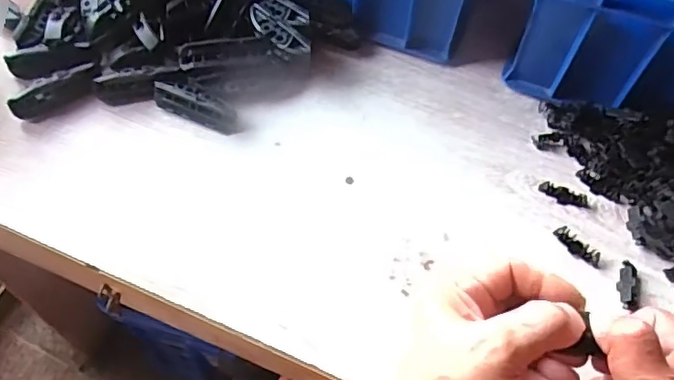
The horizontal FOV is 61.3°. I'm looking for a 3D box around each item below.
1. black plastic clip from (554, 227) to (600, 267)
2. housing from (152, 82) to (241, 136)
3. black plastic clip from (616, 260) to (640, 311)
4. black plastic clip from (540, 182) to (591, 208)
[{"bbox_3d":[0.172,0.040,0.402,0.014,0.007,0.037,-36,66,-22],"label":"black plastic clip"},{"bbox_3d":[-0.108,-0.065,0.446,0.071,0.019,0.022,23,59,11],"label":"housing"},{"bbox_3d":[0.198,0.064,0.384,0.013,0.010,0.037,12,58,5],"label":"black plastic clip"},{"bbox_3d":[0.170,0.004,0.427,0.037,0.005,0.012,24,60,12],"label":"black plastic clip"}]

